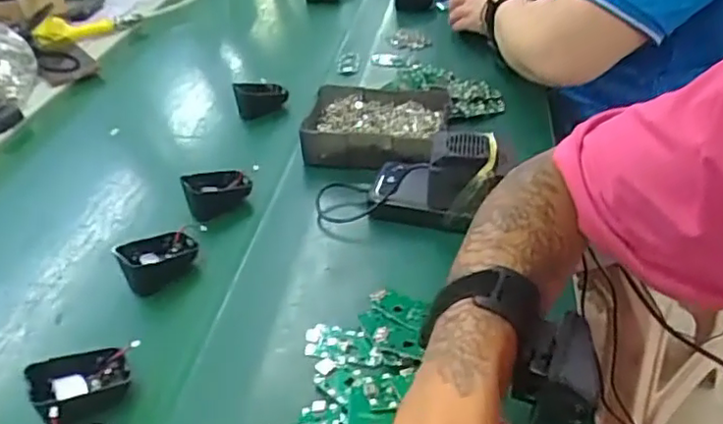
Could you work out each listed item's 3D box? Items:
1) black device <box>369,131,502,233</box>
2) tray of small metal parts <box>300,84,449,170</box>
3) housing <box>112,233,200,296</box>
[{"bbox_3d":[0.068,-0.035,0.599,0.121,0.077,0.069,5,38,16],"label":"black device"},{"bbox_3d":[0.017,-0.106,0.720,0.158,0.039,0.150,2,37,12],"label":"tray of small metal parts"},{"bbox_3d":[-0.184,0.042,0.571,0.070,0.033,0.049,-29,42,-28],"label":"housing"}]

